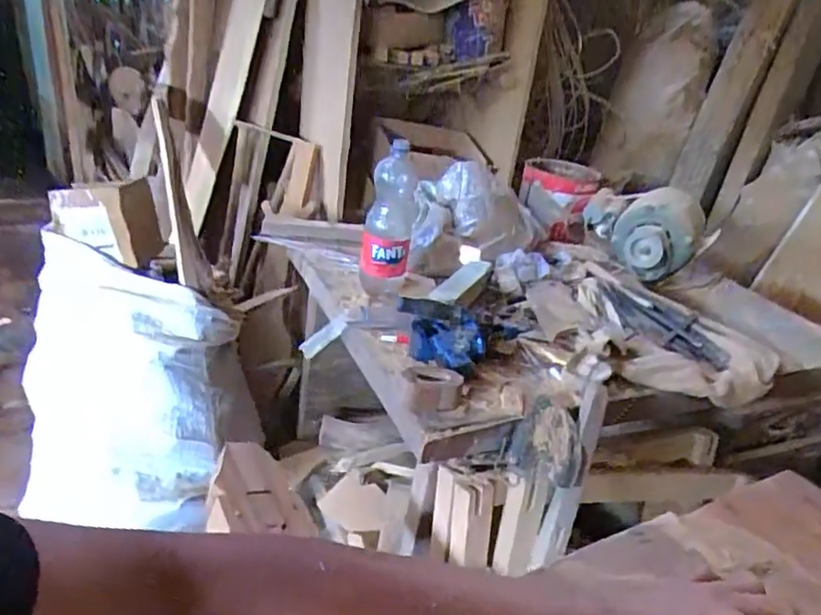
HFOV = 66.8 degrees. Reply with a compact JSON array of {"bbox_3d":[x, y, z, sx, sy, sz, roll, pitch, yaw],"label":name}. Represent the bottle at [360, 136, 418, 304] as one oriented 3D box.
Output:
[{"bbox_3d":[-0.036,-0.134,1.056,0.091,0.254,0.079,3,27,-5],"label":"bottle"}]

